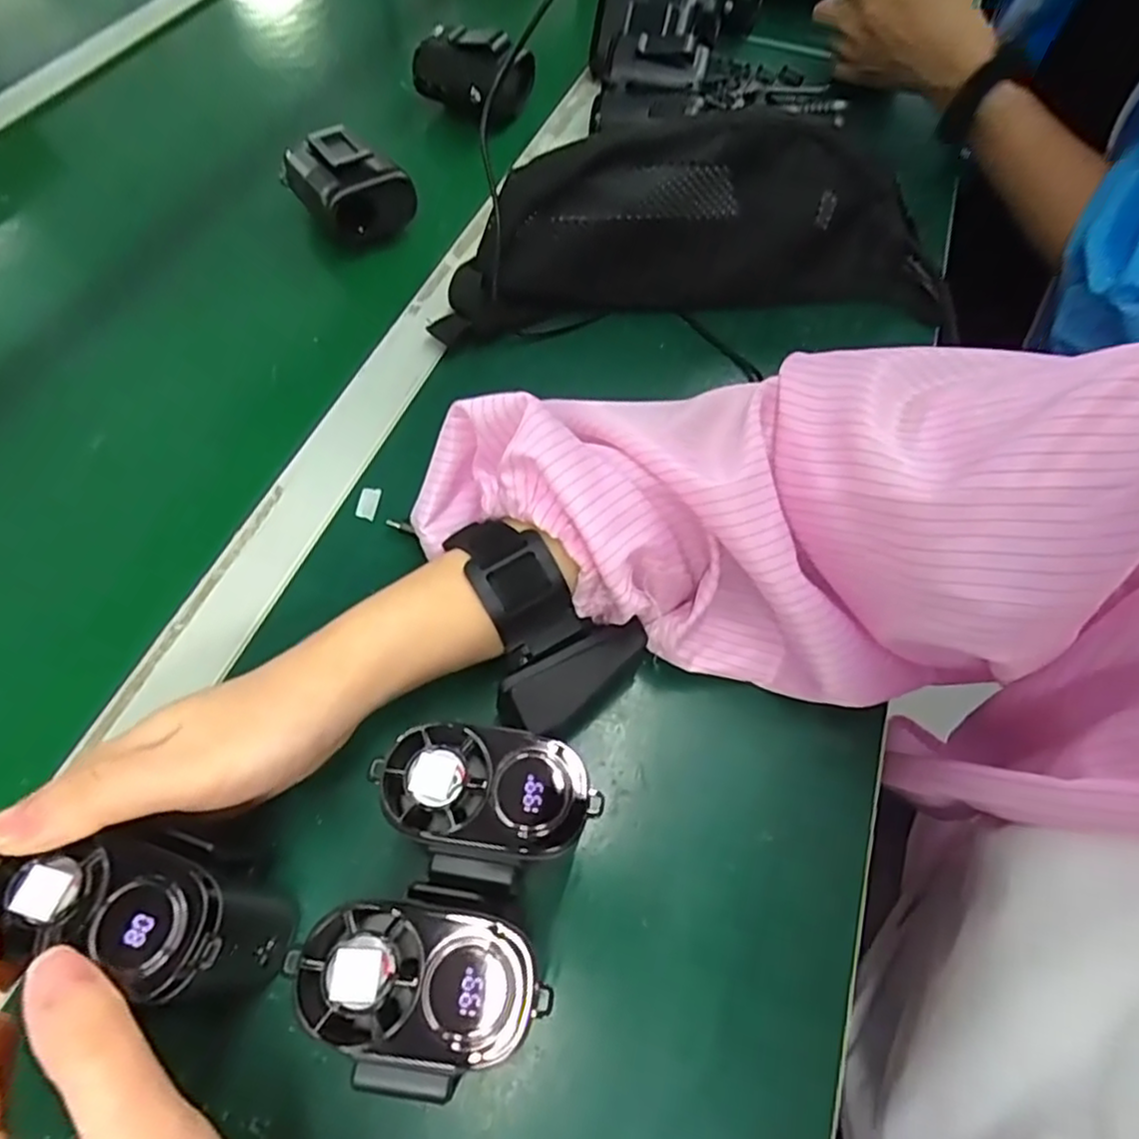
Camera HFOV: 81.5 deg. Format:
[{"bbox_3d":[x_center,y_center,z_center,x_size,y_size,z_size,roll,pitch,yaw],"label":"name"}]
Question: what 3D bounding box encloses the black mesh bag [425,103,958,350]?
[{"bbox_3d":[0.084,-0.212,0.406,0.318,0.106,0.094,-2,62,-3],"label":"black mesh bag"}]

